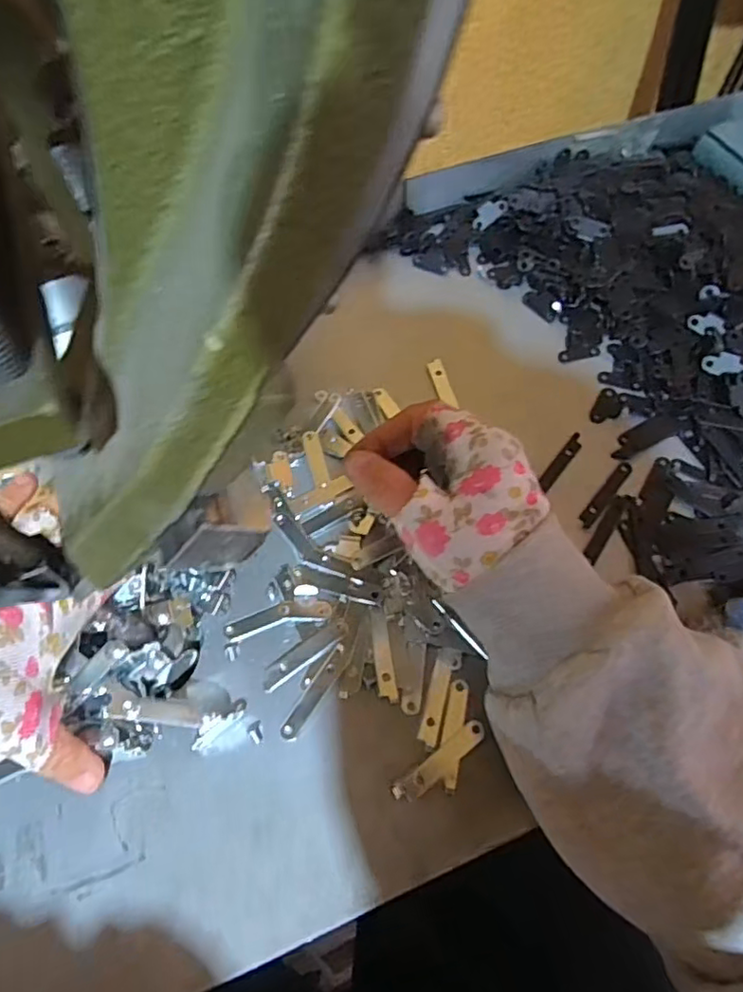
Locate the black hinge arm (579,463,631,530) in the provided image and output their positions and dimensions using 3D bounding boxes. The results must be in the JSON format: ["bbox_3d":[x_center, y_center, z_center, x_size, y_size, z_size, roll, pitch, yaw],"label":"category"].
[{"bbox_3d":[0.140,-0.002,0.365,0.008,0.004,0.053,38,69,17],"label":"black hinge arm"}]

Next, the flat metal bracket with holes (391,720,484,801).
[{"bbox_3d":[0.034,0.130,0.298,0.053,0.004,0.011,-35,69,-16],"label":"flat metal bracket with holes"}]

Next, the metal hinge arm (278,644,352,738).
[{"bbox_3d":[-0.028,0.100,0.313,0.009,0.004,0.053,33,68,15],"label":"metal hinge arm"}]

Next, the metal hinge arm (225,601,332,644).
[{"bbox_3d":[-0.051,0.066,0.333,0.057,0.004,0.014,-12,64,-6],"label":"metal hinge arm"}]

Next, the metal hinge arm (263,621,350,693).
[{"bbox_3d":[-0.035,0.084,0.324,0.052,0.004,0.013,-34,68,-16],"label":"metal hinge arm"}]

